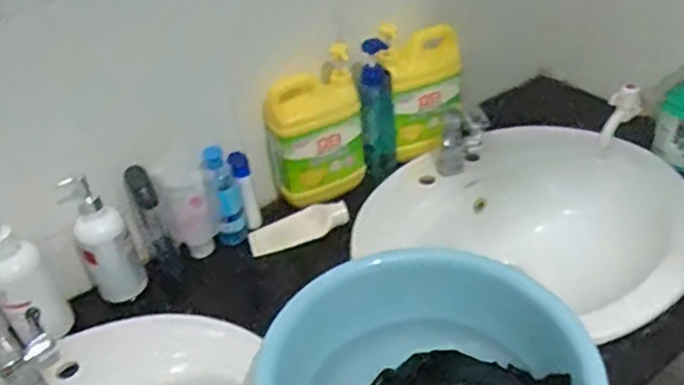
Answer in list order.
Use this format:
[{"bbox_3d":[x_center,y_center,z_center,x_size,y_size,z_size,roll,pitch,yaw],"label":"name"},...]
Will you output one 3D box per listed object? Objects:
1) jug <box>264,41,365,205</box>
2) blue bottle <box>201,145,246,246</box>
[{"bbox_3d":[-0.041,-0.093,0.964,0.147,0.204,0.068,-21,42,-20],"label":"jug"},{"bbox_3d":[-0.176,0.008,0.932,0.042,0.164,0.033,-8,39,-5],"label":"blue bottle"}]

